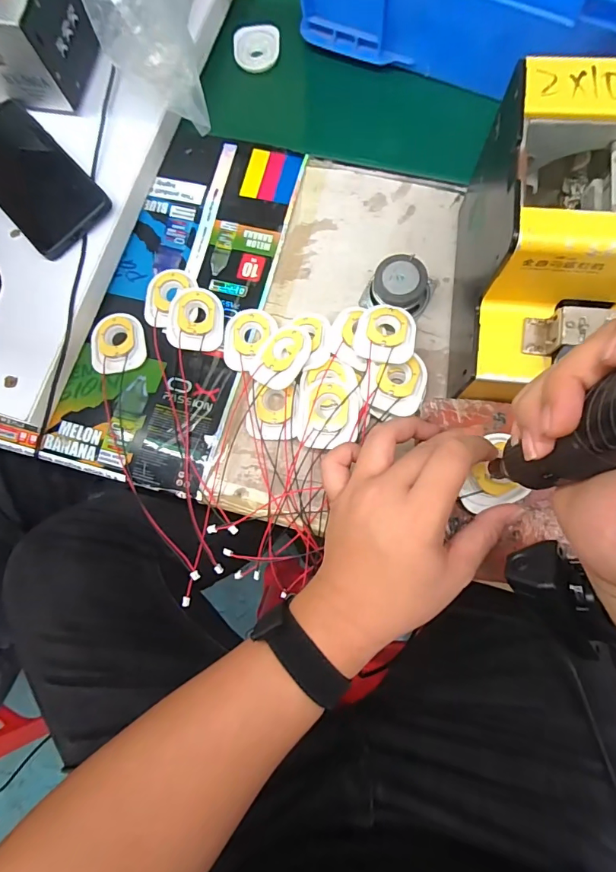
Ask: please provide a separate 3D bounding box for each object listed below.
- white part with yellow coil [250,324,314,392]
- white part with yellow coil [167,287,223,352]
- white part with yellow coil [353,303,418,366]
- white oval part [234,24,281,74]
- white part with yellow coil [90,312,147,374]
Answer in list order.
[{"bbox_3d":[-0.023,-0.069,0.370,0.045,0.013,0.058,26,85,26],"label":"white part with yellow coil"},{"bbox_3d":[-0.103,-0.108,0.392,0.046,0.014,0.060,0,79,4],"label":"white part with yellow coil"},{"bbox_3d":[0.065,-0.086,0.357,0.048,0.013,0.054,8,80,6],"label":"white part with yellow coil"},{"bbox_3d":[-0.054,-0.419,0.464,0.050,0.008,0.039,-16,118,-9],"label":"white oval part"},{"bbox_3d":[-0.177,-0.086,0.395,0.049,0.005,0.057,-8,79,3],"label":"white part with yellow coil"}]

